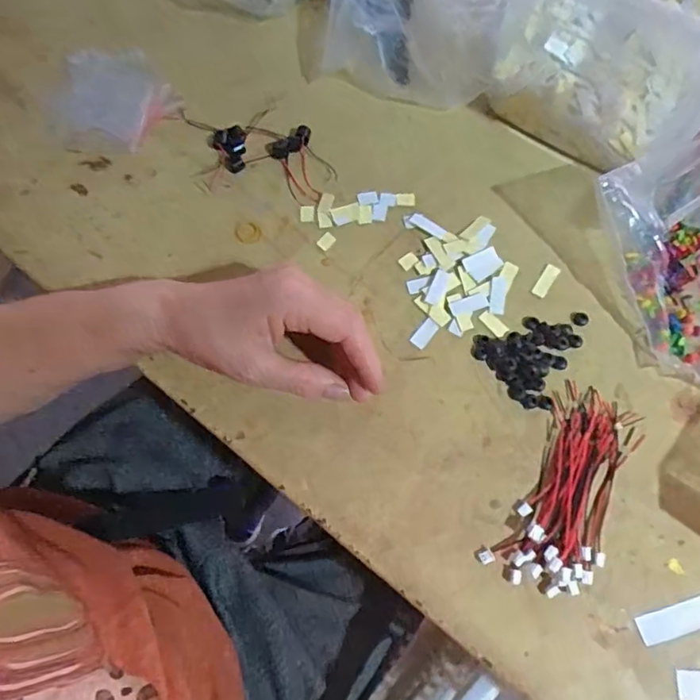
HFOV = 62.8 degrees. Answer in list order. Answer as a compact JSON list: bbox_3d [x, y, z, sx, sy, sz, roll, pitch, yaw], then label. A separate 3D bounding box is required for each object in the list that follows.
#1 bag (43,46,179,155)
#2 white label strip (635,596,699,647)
[{"bbox_3d":[-0.193,-0.198,0.450,0.089,0.017,0.099,-35,74,-12],"label":"bag"},{"bbox_3d":[0.197,0.163,0.345,0.047,0.004,0.017,-15,71,-6],"label":"white label strip"}]

